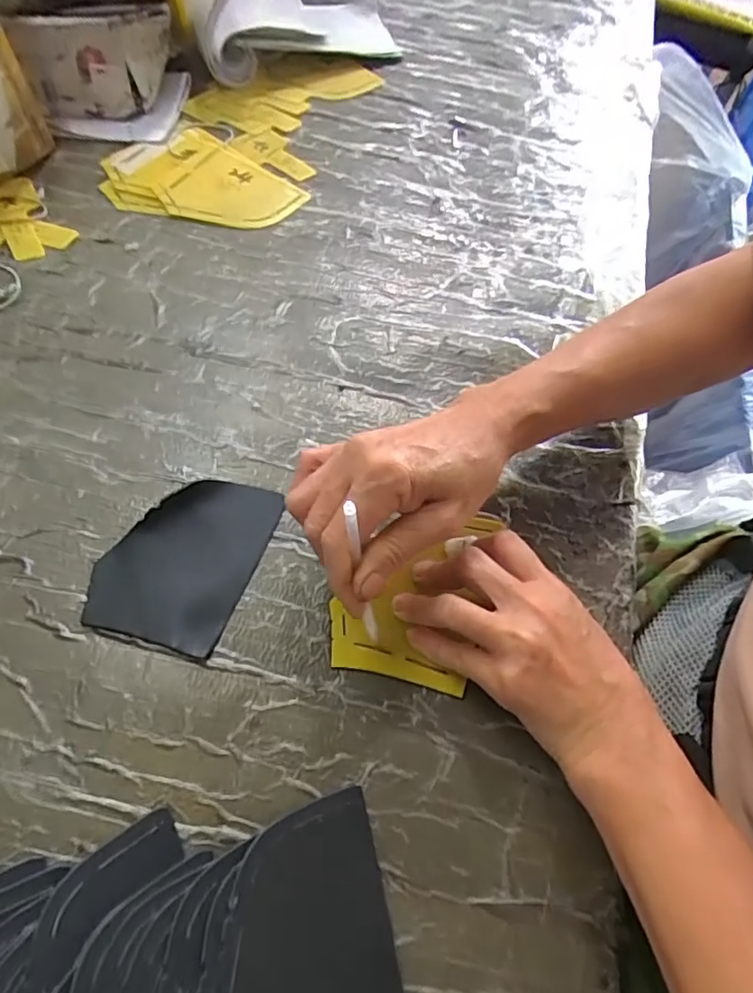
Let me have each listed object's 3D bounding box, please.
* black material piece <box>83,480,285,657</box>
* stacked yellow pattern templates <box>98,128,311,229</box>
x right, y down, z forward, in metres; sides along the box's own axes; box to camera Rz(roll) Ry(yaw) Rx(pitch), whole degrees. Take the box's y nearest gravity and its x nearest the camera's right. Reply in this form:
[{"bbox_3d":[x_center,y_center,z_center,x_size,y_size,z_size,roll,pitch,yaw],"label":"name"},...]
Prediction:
[{"bbox_3d":[-0.115,0.035,0.347,0.086,0.007,0.106,17,66,2],"label":"black material piece"},{"bbox_3d":[-0.150,-0.261,0.484,0.155,0.008,0.101,32,68,9],"label":"stacked yellow pattern templates"}]

